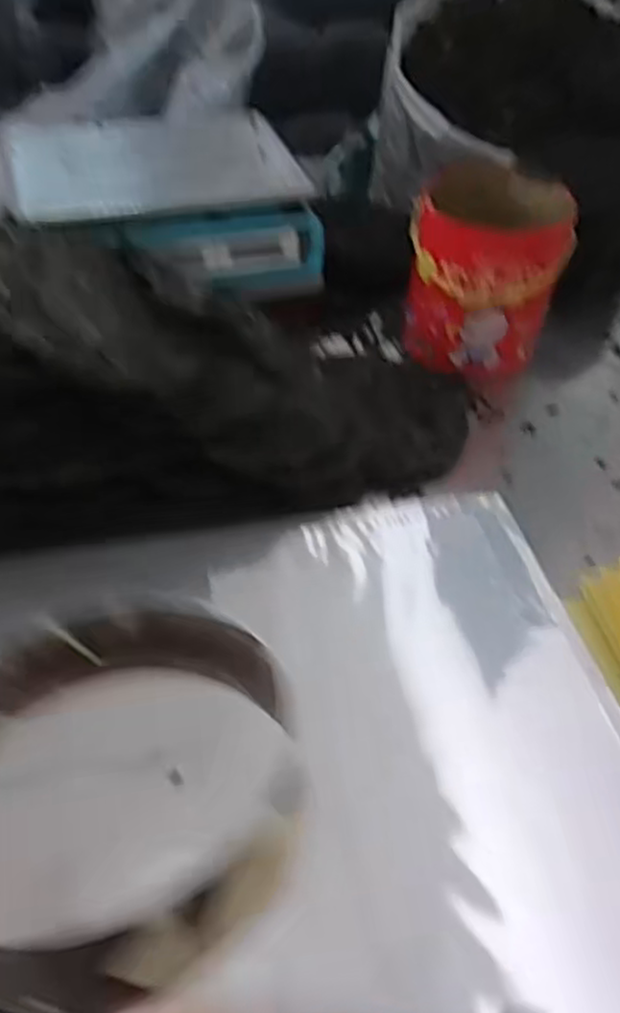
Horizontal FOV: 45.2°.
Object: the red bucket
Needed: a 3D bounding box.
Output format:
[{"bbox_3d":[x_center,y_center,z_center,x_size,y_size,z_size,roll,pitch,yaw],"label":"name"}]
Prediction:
[{"bbox_3d":[0.202,-0.273,0.886,0.169,0.191,0.163,8,47,4],"label":"red bucket"}]

